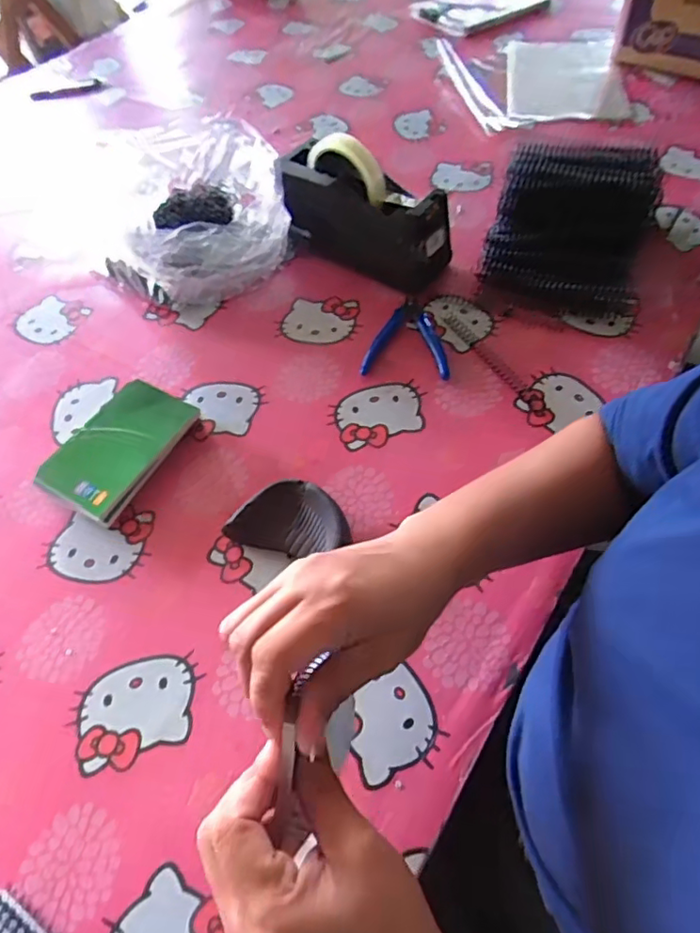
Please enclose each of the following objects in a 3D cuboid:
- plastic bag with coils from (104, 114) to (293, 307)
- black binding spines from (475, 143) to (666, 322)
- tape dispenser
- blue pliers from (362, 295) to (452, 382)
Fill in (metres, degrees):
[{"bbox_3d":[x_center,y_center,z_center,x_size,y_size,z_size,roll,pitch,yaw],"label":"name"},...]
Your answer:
[{"bbox_3d":[-0.180,-0.272,0.646,0.219,0.127,0.178,-4,55,1],"label":"plastic bag with coils"},{"bbox_3d":[0.237,-0.262,0.626,0.162,0.084,0.198,12,57,12],"label":"black binding spines"},{"bbox_3d":[0.013,-0.285,0.634,0.199,0.116,0.071,30,63,22],"label":"tape dispenser"},{"bbox_3d":[0.063,-0.140,0.595,0.085,0.016,0.114,6,56,8],"label":"blue pliers"}]

